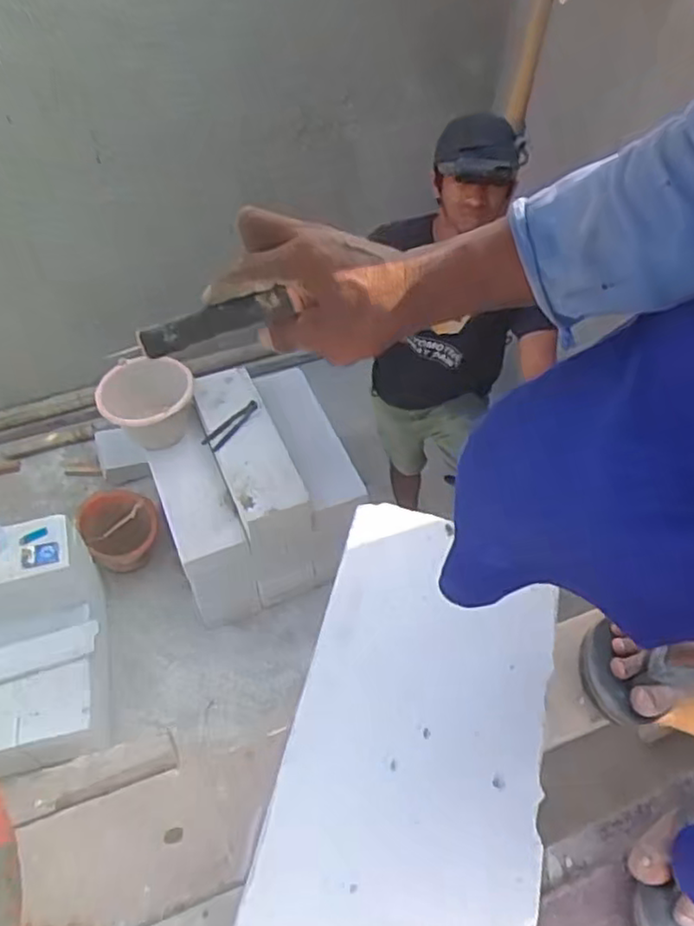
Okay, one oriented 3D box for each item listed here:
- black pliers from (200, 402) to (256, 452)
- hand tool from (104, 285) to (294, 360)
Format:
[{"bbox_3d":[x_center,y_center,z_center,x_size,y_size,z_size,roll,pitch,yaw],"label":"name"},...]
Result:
[{"bbox_3d":[-0.314,-0.100,1.858,0.177,0.021,0.061,-43,63,-5],"label":"black pliers"},{"bbox_3d":[-0.091,-0.084,0.420,0.127,0.021,0.013,-12,49,21],"label":"hand tool"}]

